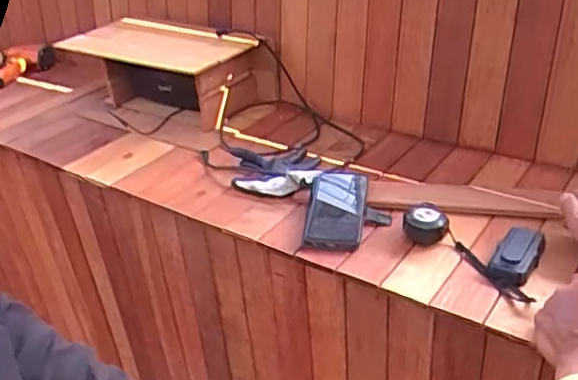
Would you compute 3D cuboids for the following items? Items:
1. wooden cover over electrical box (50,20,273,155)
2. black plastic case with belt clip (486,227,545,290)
[{"bbox_3d":[-0.251,-0.235,1.269,0.381,0.175,0.229,13,36,28],"label":"wooden cover over electrical box"},{"bbox_3d":[0.299,0.085,0.787,0.050,0.033,0.100,15,37,31],"label":"black plastic case with belt clip"}]

